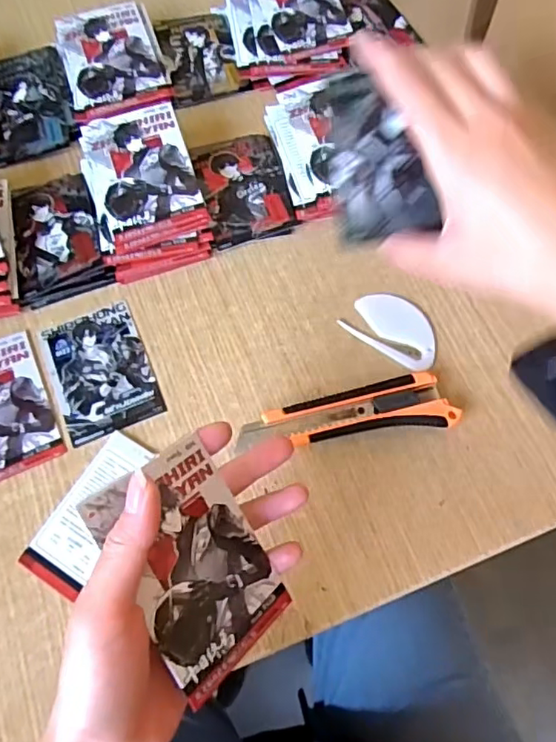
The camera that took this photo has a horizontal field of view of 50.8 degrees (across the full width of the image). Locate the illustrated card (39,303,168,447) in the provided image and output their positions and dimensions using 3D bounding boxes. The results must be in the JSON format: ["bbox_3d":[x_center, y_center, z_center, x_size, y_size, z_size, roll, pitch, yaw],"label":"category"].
[{"bbox_3d":[-0.130,-0.001,0.428,0.068,0.004,0.097,-21,68,-9],"label":"illustrated card"}]

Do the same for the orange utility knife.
[{"bbox_3d":[0.046,0.030,0.406,0.148,0.018,0.037,-7,67,-3],"label":"orange utility knife"}]

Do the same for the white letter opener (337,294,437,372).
[{"bbox_3d":[0.089,-0.033,0.439,0.072,0.004,0.046,33,71,13],"label":"white letter opener"}]

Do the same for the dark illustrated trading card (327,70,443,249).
[{"bbox_3d":[0.061,-0.126,0.348,0.058,0.009,0.096,-8,95,-5],"label":"dark illustrated trading card"}]

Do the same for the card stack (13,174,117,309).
[{"bbox_3d":[-0.179,-0.110,0.467,0.071,0.013,0.108,-20,68,-8],"label":"card stack"}]

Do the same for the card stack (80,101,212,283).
[{"bbox_3d":[-0.107,-0.142,0.463,0.084,0.040,0.125,-17,68,-7],"label":"card stack"}]

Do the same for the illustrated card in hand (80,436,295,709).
[{"bbox_3d":[-0.040,0.091,0.282,0.069,0.004,0.103,-33,96,-44],"label":"illustrated card in hand"}]

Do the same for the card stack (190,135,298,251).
[{"bbox_3d":[-0.028,-0.153,0.487,0.070,0.009,0.104,-12,67,-5],"label":"card stack"}]

